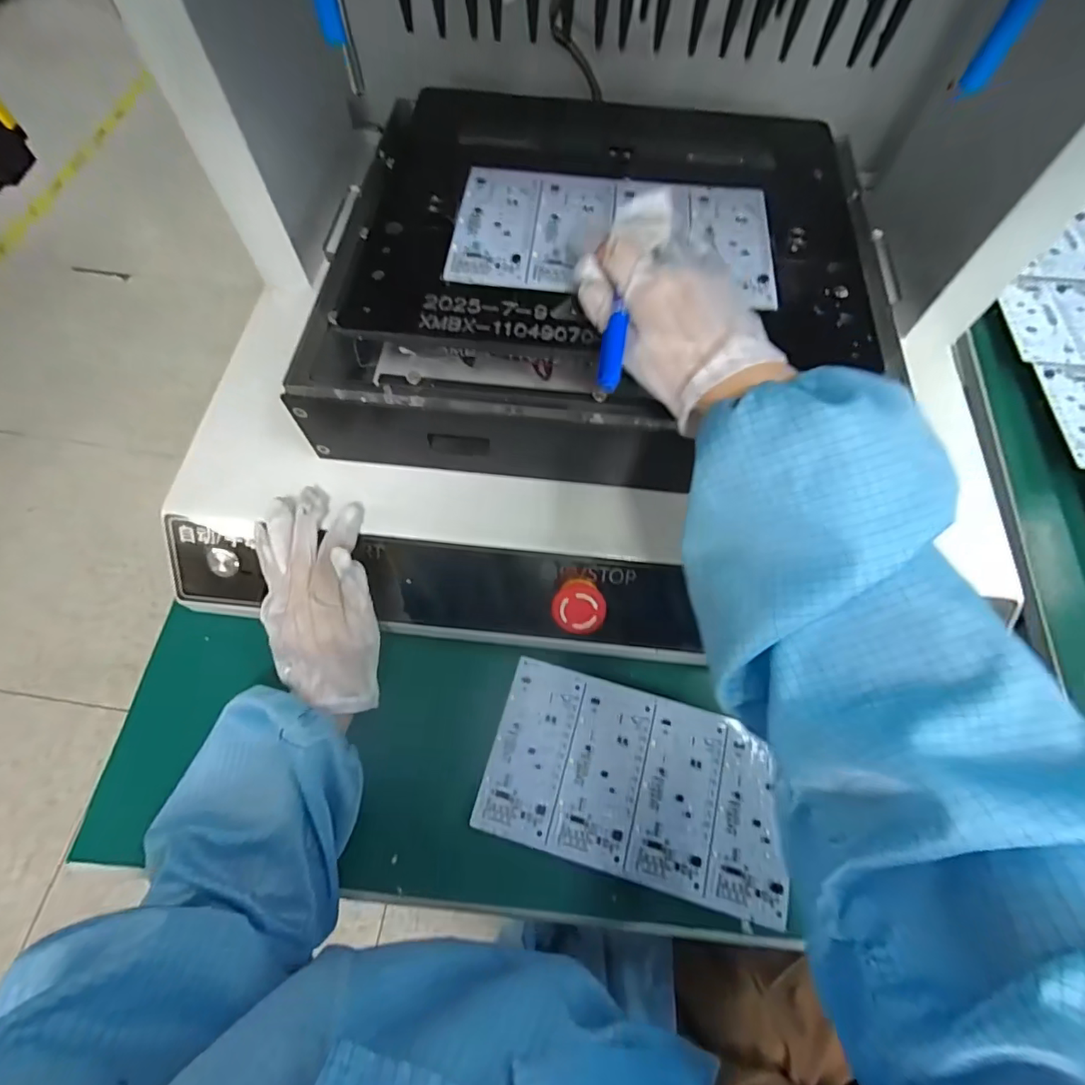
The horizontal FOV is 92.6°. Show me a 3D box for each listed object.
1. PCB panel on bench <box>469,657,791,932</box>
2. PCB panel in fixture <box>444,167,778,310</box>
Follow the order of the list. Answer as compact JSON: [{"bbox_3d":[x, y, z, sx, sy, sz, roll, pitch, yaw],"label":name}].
[{"bbox_3d":[0.069,0.177,0.385,0.215,0.004,0.124,16,67,6],"label":"PCB panel on bench"},{"bbox_3d":[0.049,-0.221,0.369,0.219,0.005,0.131,1,66,0],"label":"PCB panel in fixture"}]

